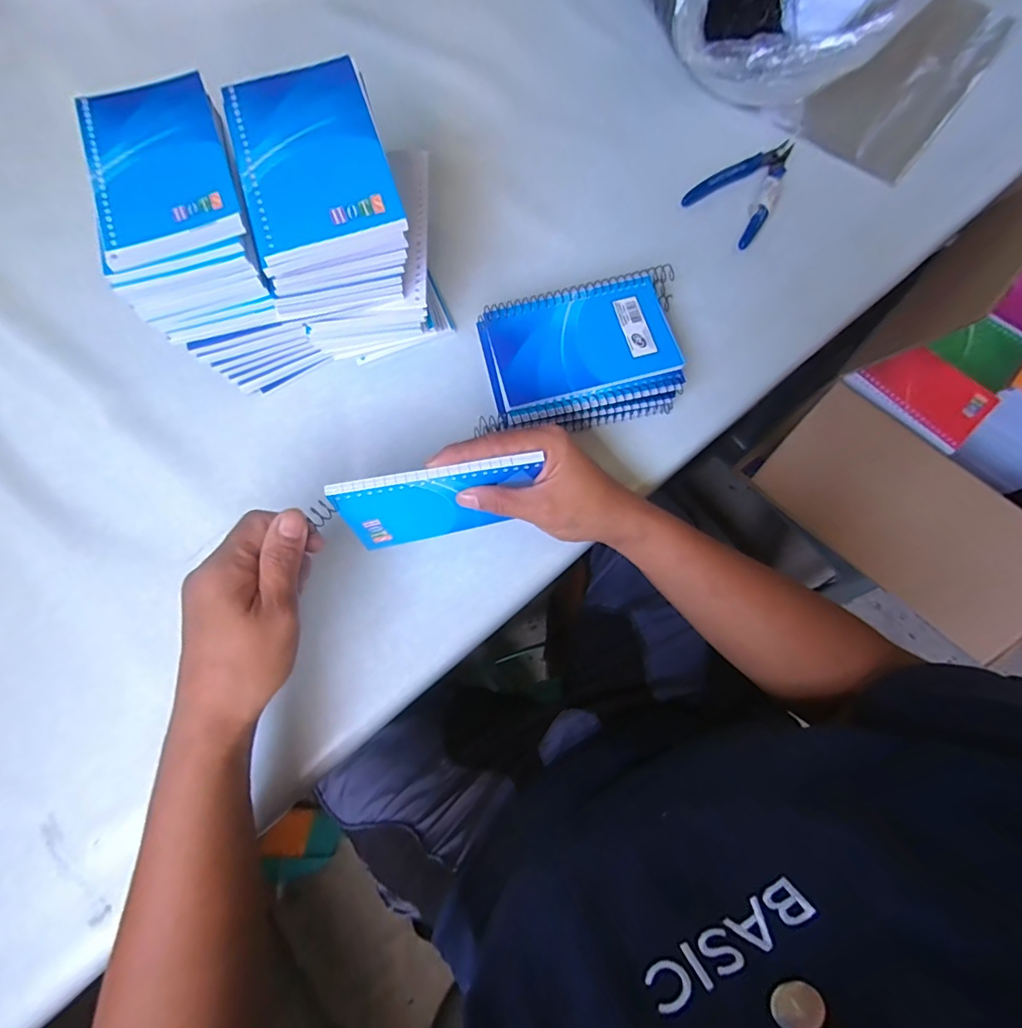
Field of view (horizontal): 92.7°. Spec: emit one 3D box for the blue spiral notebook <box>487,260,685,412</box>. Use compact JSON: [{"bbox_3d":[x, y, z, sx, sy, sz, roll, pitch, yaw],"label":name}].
[{"bbox_3d":[0.056,-0.133,0.361,0.141,0.006,0.083,-14,77,-3],"label":"blue spiral notebook"}]

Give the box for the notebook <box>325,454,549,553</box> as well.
[{"bbox_3d":[-0.044,-0.005,0.321,0.125,0.081,0.008,-11,64,-2],"label":"notebook"}]

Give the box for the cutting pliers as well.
[{"bbox_3d":[0.213,-0.286,0.425,0.111,0.011,0.070,-42,80,-9],"label":"cutting pliers"}]

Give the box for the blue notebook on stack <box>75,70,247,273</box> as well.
[{"bbox_3d":[-0.219,-0.219,0.304,0.082,0.007,0.130,-20,77,-5],"label":"blue notebook on stack"}]

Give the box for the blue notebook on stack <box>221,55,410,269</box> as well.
[{"bbox_3d":[-0.117,-0.211,0.286,0.082,0.009,0.128,-17,77,-4],"label":"blue notebook on stack"}]

